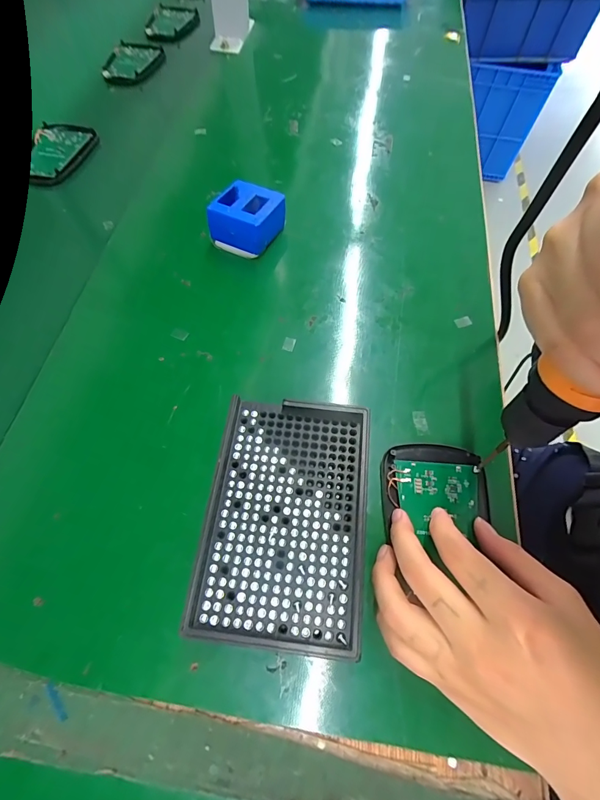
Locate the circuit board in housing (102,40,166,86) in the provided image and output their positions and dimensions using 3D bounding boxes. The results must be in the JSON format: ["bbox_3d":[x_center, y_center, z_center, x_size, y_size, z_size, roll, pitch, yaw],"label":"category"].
[{"bbox_3d":[-0.214,-0.436,0.488,0.062,0.010,0.093,4,63,2],"label":"circuit board in housing"}]

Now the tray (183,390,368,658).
[{"bbox_3d":[-0.008,0.066,0.225,0.090,0.024,0.134,6,63,3],"label":"tray"}]

